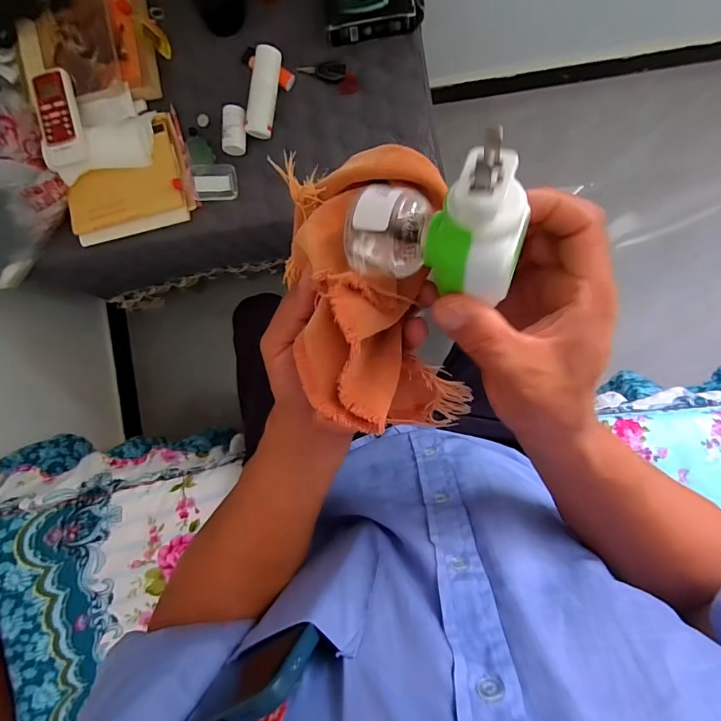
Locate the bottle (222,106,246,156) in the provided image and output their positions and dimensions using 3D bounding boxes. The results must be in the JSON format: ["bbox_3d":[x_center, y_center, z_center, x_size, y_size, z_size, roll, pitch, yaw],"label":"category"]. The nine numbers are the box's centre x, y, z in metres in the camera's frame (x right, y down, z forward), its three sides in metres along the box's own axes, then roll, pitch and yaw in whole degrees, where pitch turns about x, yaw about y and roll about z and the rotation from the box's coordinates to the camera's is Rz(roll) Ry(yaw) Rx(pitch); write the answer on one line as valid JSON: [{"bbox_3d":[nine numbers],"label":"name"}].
[{"bbox_3d":[-0.185,-0.338,0.611,0.032,0.026,0.064,5,93,3],"label":"bottle"}]

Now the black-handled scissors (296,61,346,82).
[{"bbox_3d":[-0.057,-0.427,0.609,0.071,0.014,0.022,9,93,2],"label":"black-handled scissors"}]

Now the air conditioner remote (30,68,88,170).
[{"bbox_3d":[-0.430,-0.345,0.585,0.062,0.016,0.131,-7,92,3],"label":"air conditioner remote"}]

